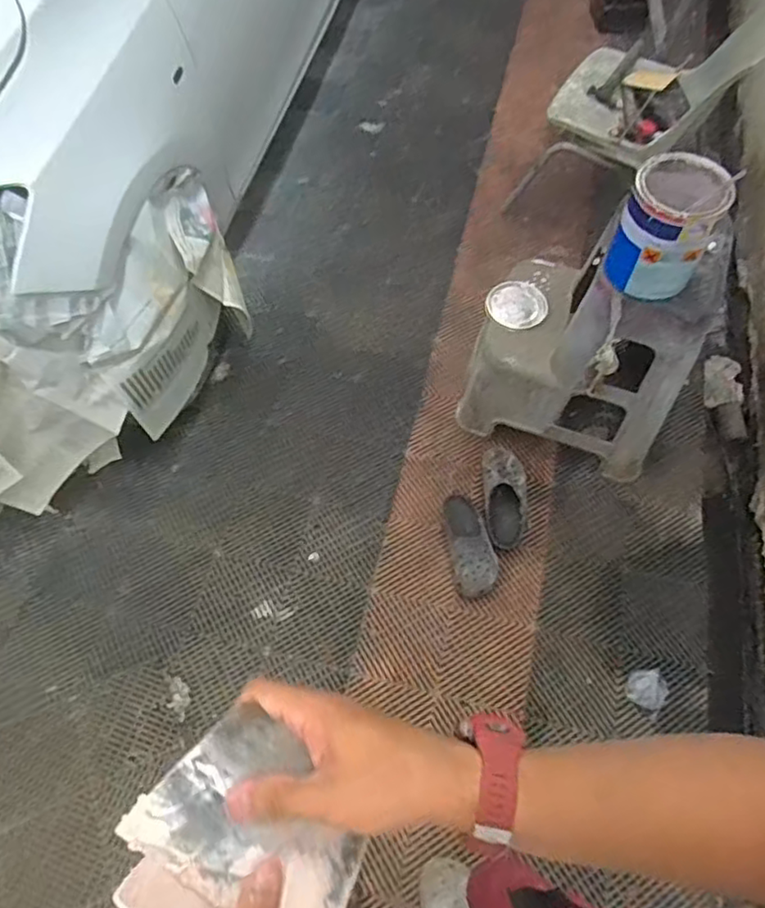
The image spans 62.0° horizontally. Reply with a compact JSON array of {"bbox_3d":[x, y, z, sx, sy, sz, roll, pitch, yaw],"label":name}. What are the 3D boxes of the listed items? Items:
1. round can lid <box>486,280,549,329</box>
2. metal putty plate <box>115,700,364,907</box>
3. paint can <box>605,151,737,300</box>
[{"bbox_3d":[0.347,-0.385,1.642,0.154,0.023,0.166,0,60,0],"label":"round can lid"},{"bbox_3d":[-0.070,0.224,0.387,0.140,0.008,0.093,38,57,-4],"label":"metal putty plate"},{"bbox_3d":[0.525,-0.410,1.196,0.163,0.223,0.168,0,60,0],"label":"paint can"}]

